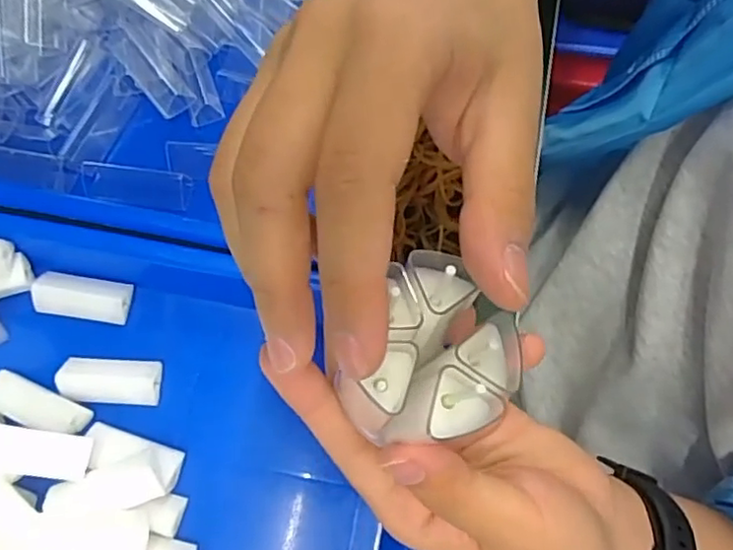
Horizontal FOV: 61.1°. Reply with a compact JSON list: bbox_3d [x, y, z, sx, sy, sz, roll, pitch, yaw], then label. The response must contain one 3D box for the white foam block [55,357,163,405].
[{"bbox_3d":[-0.123,0.050,0.299,0.045,0.013,0.022,3,72,1],"label":"white foam block"}]

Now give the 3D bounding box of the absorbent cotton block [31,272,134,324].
[{"bbox_3d":[-0.144,0.010,0.313,0.046,0.011,0.021,8,72,2],"label":"absorbent cotton block"}]

